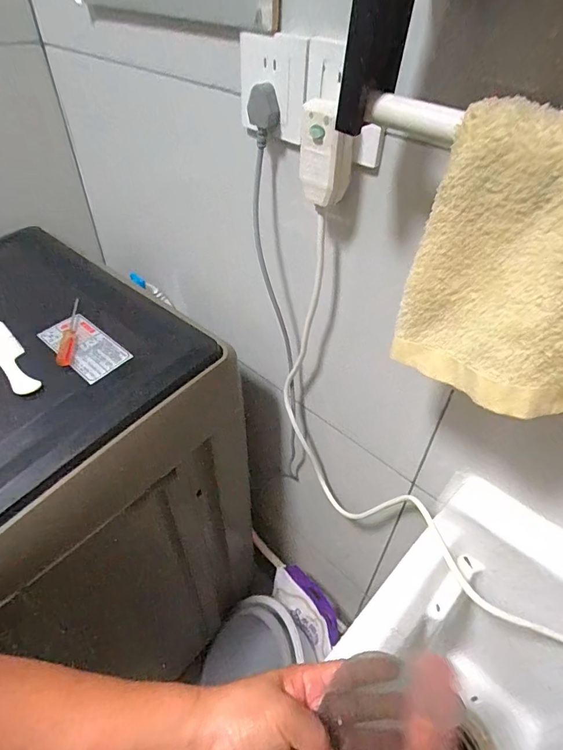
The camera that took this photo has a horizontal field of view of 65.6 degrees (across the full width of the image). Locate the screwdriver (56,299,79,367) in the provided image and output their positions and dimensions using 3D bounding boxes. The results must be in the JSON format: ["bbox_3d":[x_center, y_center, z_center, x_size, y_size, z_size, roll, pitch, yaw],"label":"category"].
[{"bbox_3d":[-0.276,-0.060,0.572,0.019,0.015,0.128,-5,45,-7],"label":"screwdriver"}]

